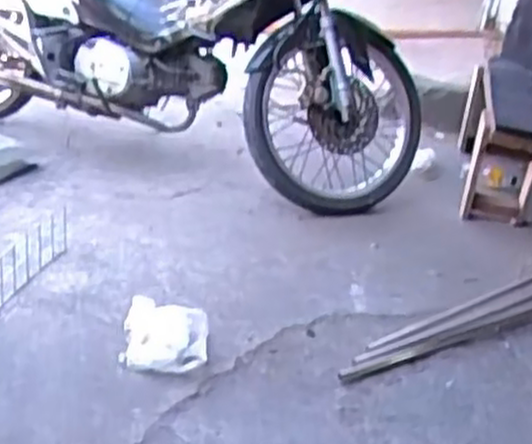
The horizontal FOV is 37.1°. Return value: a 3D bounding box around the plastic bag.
[{"bbox_3d":[-0.198,0.214,1.571,0.165,0.050,0.228,6,26,-5],"label":"plastic bag"}]

